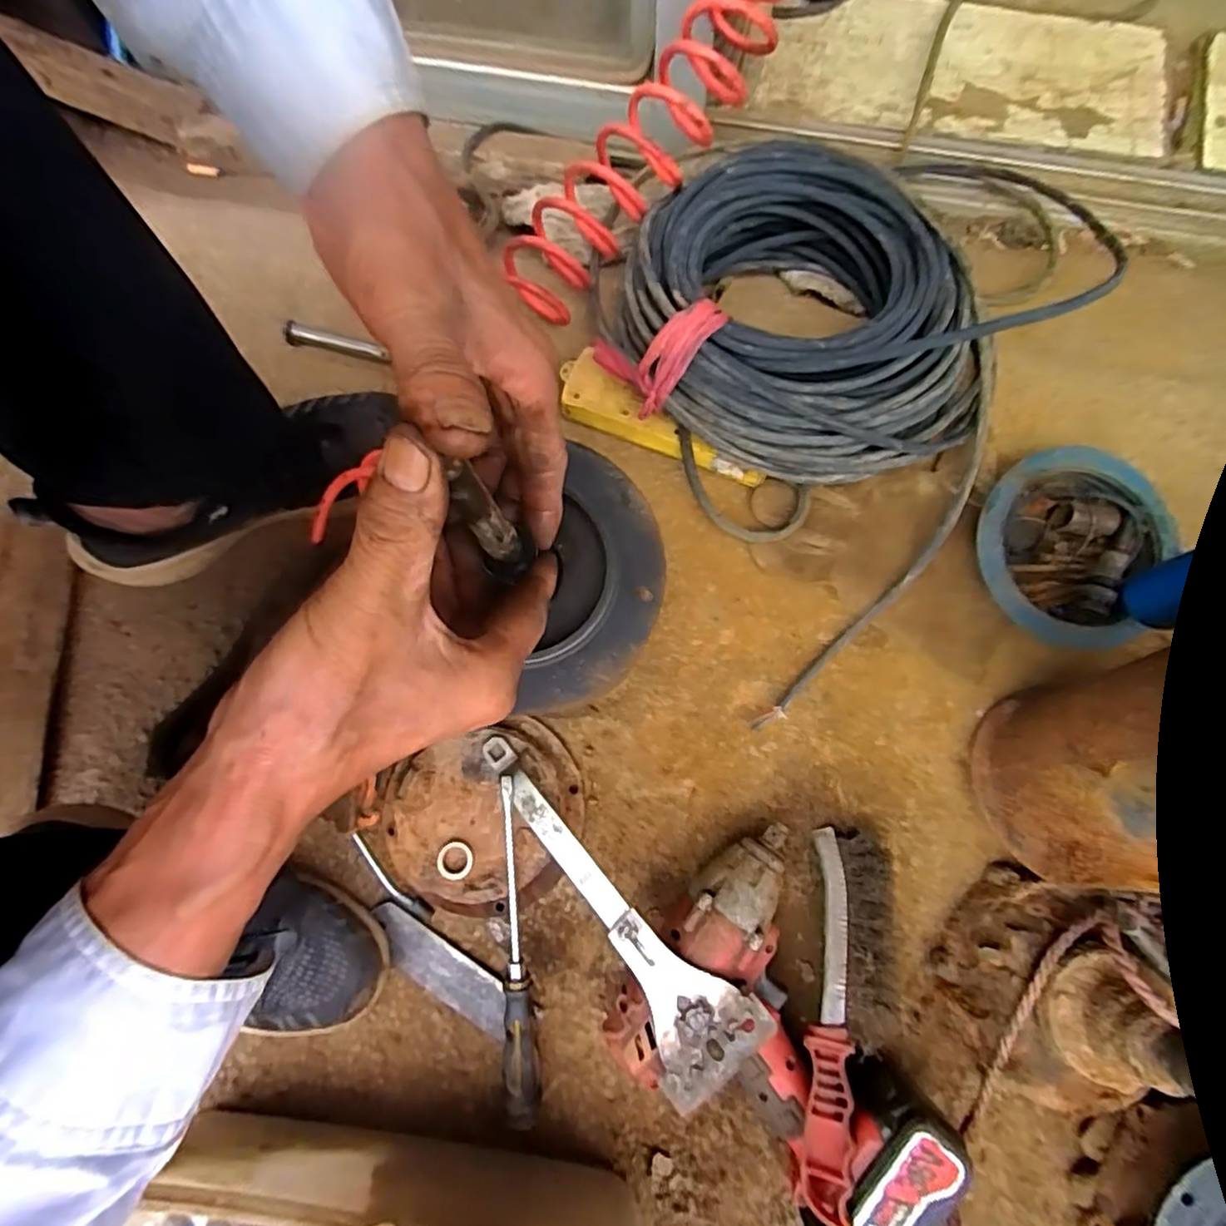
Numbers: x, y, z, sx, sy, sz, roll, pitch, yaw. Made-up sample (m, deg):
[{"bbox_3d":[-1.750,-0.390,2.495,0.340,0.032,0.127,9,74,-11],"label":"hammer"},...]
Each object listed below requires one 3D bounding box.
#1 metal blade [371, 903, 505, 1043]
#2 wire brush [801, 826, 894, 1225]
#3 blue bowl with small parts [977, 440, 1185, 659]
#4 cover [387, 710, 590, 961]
[{"bbox_3d":[-0.131,0.270,0.475,0.126,0.005,0.036,31,82,8],"label":"metal blade"},{"bbox_3d":[0.156,0.264,0.424,0.046,0.032,0.224,15,66,3],"label":"wire brush"},{"bbox_3d":[0.348,-0.051,0.488,0.134,0.042,0.141,0,79,2],"label":"blue bowl with small parts"},{"bbox_3d":[-0.097,0.159,0.471,0.157,0.037,0.143,-23,79,-2],"label":"cover"}]

